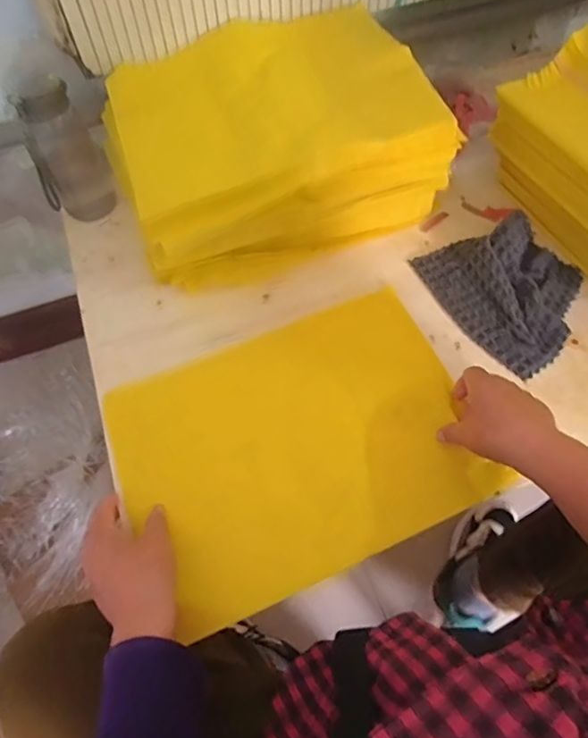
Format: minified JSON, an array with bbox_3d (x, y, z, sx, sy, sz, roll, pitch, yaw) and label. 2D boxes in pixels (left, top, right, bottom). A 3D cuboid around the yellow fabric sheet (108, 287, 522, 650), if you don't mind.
[{"bbox_3d":[0.002,0.075,0.509,0.340,0.057,0.247,-19,60,-9],"label":"yellow fabric sheet"}]

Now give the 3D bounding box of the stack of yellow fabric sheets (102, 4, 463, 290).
[{"bbox_3d":[-0.028,-0.281,0.638,0.360,0.144,0.280,-20,60,-9],"label":"stack of yellow fabric sheets"}]

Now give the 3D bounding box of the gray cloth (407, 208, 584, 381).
[{"bbox_3d":[0.252,-0.101,0.584,0.164,0.037,0.193,-29,62,-14],"label":"gray cloth"}]

